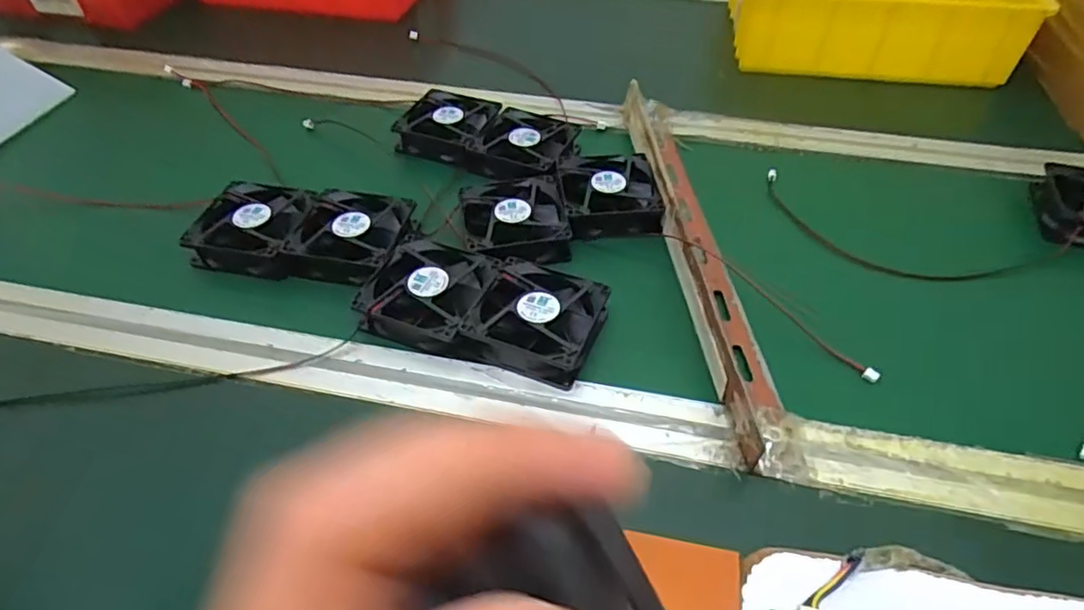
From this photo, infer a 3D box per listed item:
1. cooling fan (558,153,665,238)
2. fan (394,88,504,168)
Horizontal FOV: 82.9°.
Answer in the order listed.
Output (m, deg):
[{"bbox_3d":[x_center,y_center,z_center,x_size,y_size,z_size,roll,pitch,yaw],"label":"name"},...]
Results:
[{"bbox_3d":[0.057,-0.093,0.508,0.080,0.019,0.086,-1,46,1],"label":"cooling fan"},{"bbox_3d":[-0.086,-0.167,0.571,0.082,0.022,0.077,14,48,15],"label":"fan"}]

